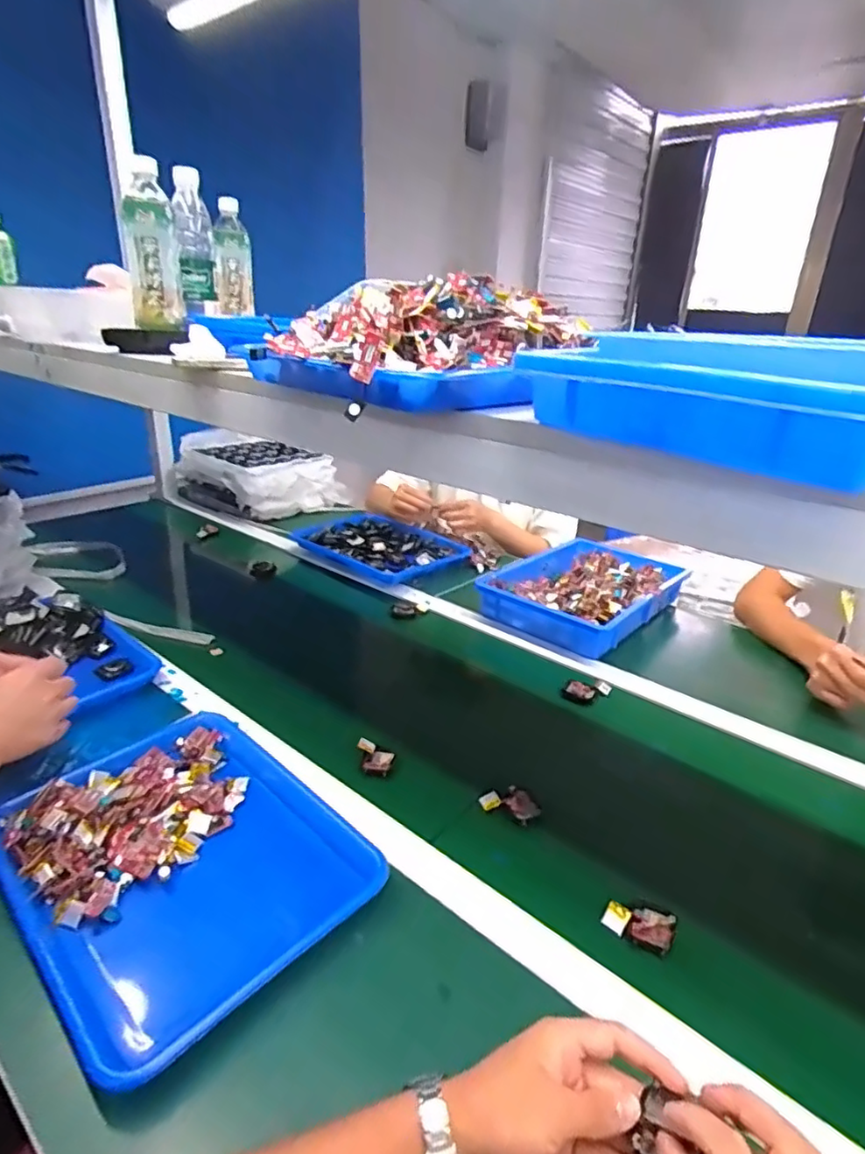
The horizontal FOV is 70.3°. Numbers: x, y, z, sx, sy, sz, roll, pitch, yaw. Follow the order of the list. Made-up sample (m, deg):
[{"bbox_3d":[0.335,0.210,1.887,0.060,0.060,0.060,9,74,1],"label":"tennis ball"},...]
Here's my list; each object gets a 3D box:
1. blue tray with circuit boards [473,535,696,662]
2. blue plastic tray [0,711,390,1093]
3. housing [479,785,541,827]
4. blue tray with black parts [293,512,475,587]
[{"bbox_3d":[0.265,0.018,1.069,0.252,0.058,0.333,19,29,35],"label":"blue tray with circuit boards"},{"bbox_3d":[-0.225,0.256,0.589,0.338,0.046,0.291,21,30,38],"label":"blue plastic tray"},{"bbox_3d":[0.085,0.243,0.660,0.061,0.011,0.038,13,26,24],"label":"housing"},{"bbox_3d":[-0.116,-0.063,1.297,0.232,0.043,0.339,-20,32,-40],"label":"blue tray with black parts"}]

